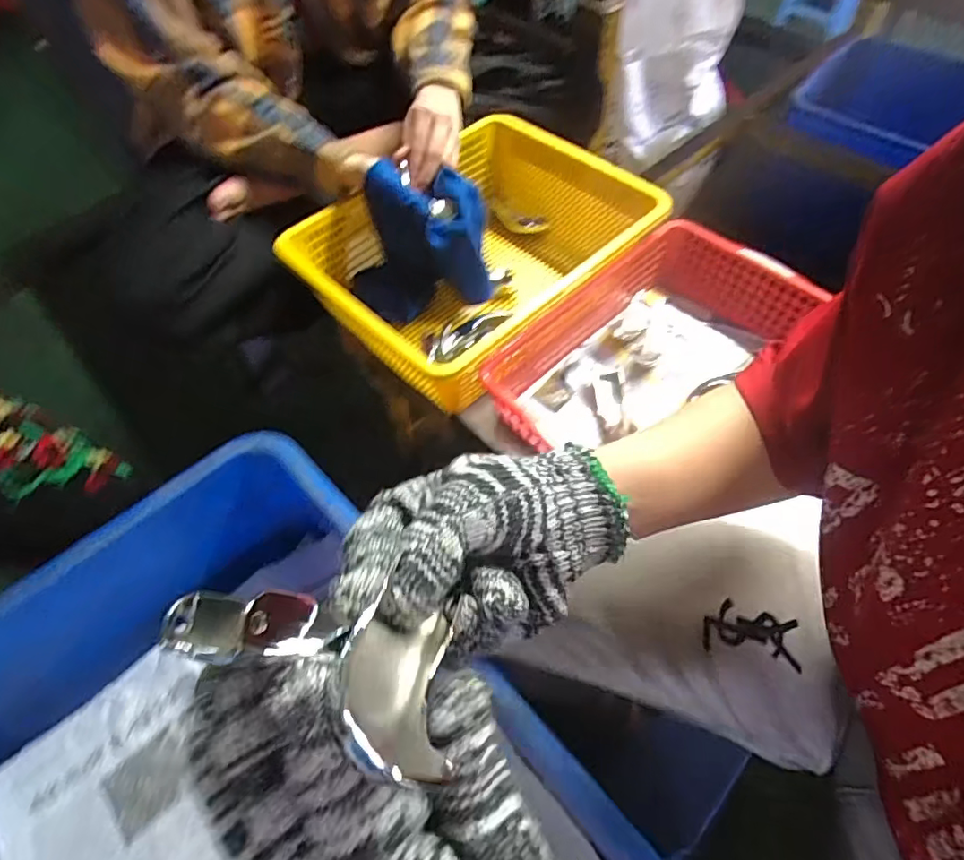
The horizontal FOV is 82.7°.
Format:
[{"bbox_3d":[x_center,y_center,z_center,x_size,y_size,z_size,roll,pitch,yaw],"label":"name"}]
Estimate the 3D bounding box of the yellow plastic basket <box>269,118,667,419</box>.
[{"bbox_3d":[-0.008,-0.214,0.696,0.384,0.135,0.297,-40,63,-20],"label":"yellow plastic basket"}]

